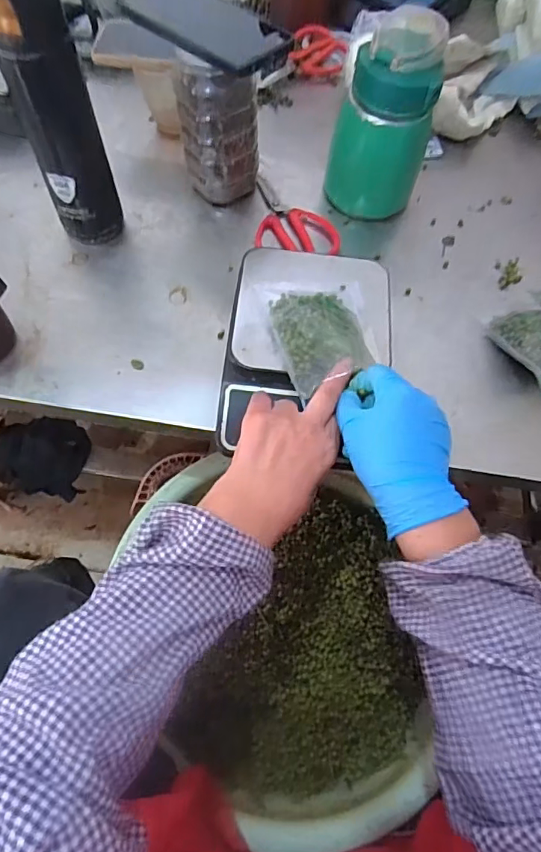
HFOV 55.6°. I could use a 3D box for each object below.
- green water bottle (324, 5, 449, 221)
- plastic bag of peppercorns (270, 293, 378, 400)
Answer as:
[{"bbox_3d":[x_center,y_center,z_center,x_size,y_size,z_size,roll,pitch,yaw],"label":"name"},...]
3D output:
[{"bbox_3d":[0.125,-0.329,0.559,0.100,0.173,0.085,16,65,4],"label":"green water bottle"},{"bbox_3d":[0.047,-0.081,0.449,0.078,0.030,0.109,-12,66,-9],"label":"plastic bag of peppercorns"}]

